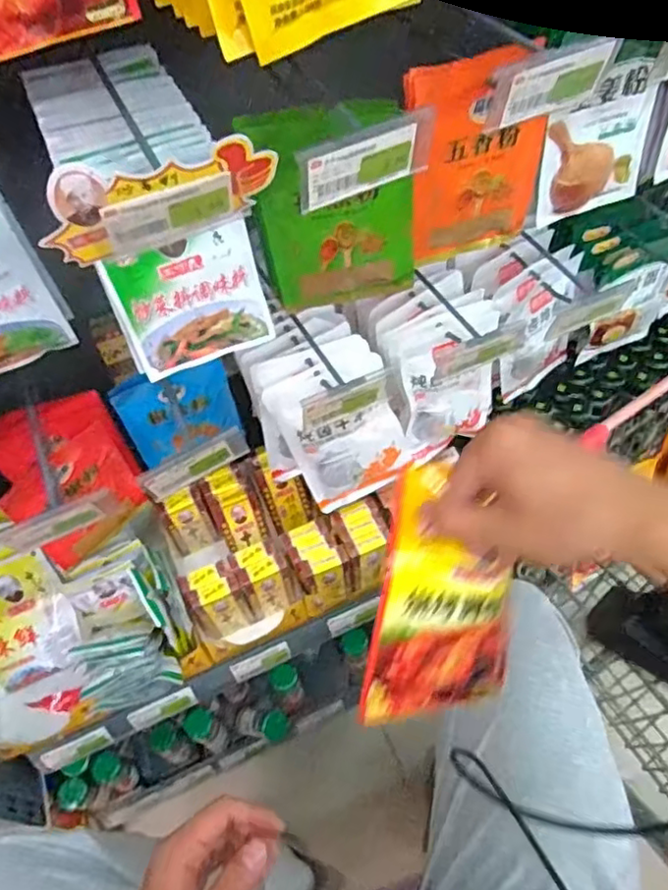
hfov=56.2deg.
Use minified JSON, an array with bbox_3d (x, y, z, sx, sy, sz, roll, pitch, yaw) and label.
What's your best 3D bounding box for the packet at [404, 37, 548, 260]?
[{"bbox_3d":[0.121,-0.248,0.544,0.126,0.160,0.029,-23,55,-11],"label":"packet"}]

